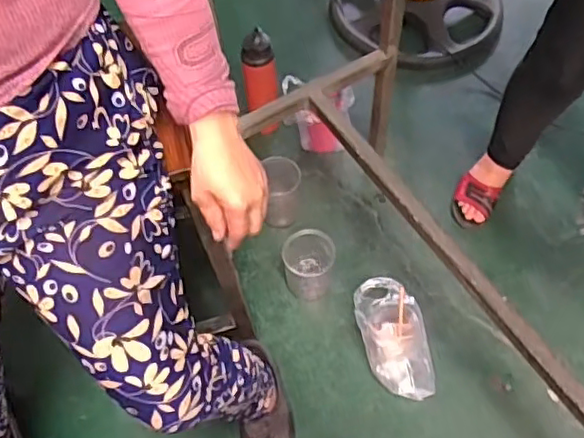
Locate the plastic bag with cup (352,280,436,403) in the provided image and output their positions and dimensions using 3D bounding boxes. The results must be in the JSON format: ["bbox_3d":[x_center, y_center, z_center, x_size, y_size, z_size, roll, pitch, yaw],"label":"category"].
[{"bbox_3d":[0.193,0.233,1.197,0.116,0.115,0.226,-15,59,-7],"label":"plastic bag with cup"}]

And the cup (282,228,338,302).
[{"bbox_3d":[0.036,0.097,1.276,0.107,0.152,0.086,3,58,4],"label":"cup"}]

